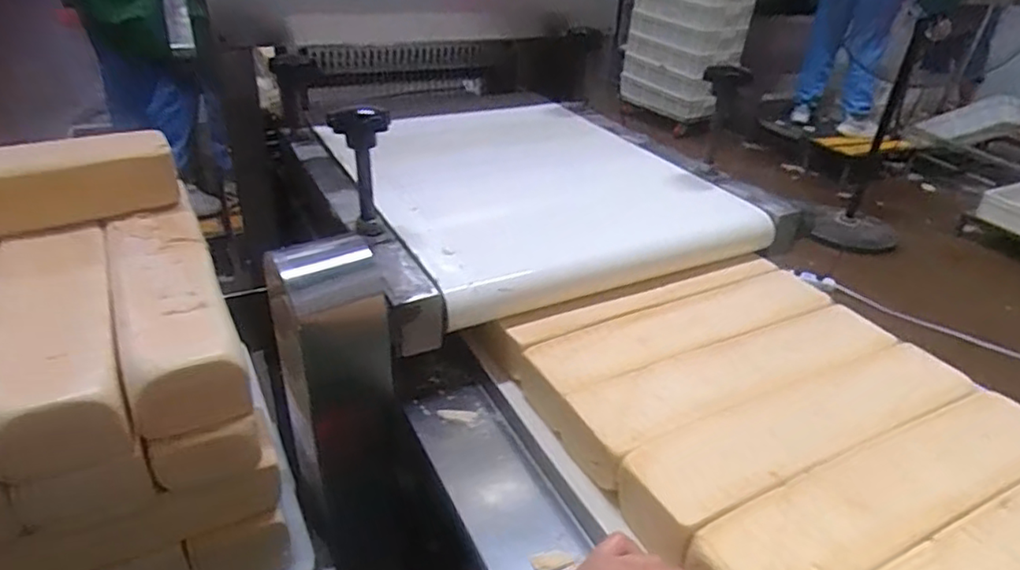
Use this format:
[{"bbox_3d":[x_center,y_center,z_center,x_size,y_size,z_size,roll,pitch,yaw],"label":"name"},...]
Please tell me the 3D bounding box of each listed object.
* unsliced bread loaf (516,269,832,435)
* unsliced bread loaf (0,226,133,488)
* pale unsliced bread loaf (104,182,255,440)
[{"bbox_3d":[0.182,0.062,0.664,0.360,0.062,0.093,-13,36,-26],"label":"unsliced bread loaf"},{"bbox_3d":[-0.355,0.033,0.502,0.079,0.061,0.278,-14,36,-26],"label":"unsliced bread loaf"},{"bbox_3d":[-0.284,0.015,0.531,0.073,0.055,0.261,-14,36,-27],"label":"pale unsliced bread loaf"}]

